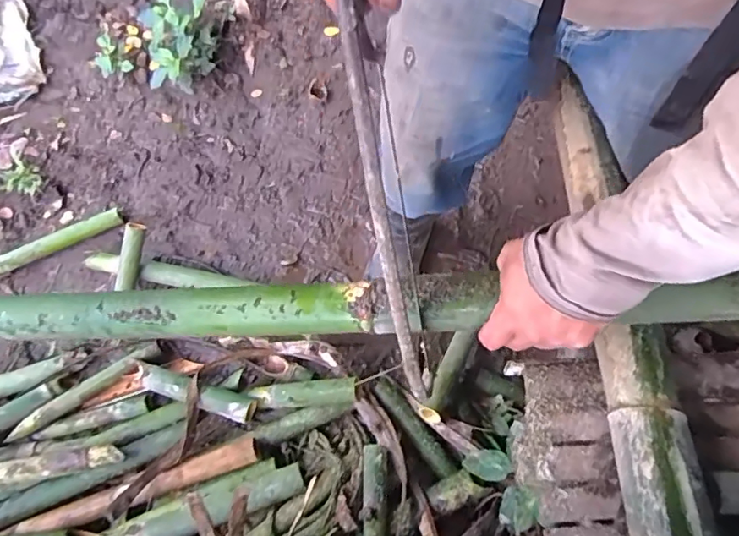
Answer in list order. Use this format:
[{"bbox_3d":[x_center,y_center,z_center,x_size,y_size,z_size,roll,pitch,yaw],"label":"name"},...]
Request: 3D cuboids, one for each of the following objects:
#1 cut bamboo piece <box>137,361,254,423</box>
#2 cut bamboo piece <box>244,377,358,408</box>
[{"bbox_3d":[-0.337,0.234,1.014,0.247,0.042,0.048,17,67,6],"label":"cut bamboo piece"},{"bbox_3d":[-0.125,0.233,0.998,0.208,0.042,0.046,-8,65,18],"label":"cut bamboo piece"}]

